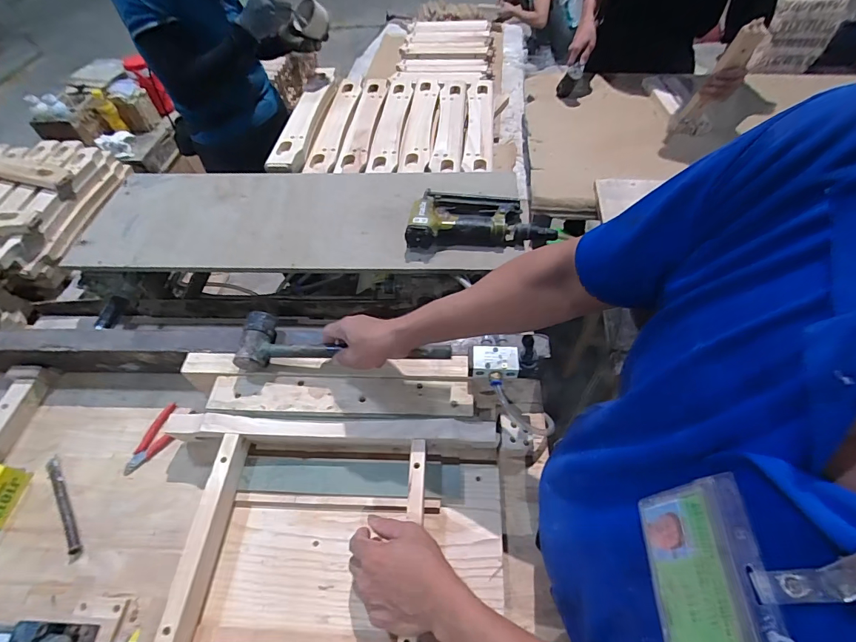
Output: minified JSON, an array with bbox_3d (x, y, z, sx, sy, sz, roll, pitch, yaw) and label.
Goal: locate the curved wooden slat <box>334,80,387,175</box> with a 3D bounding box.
[{"bbox_3d":[-0.166,-0.520,1.102,0.063,0.040,0.447,2,53,4],"label":"curved wooden slat"}]

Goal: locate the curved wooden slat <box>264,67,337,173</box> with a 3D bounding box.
[{"bbox_3d":[-0.312,-0.531,1.084,0.072,0.052,0.482,3,53,5],"label":"curved wooden slat"}]

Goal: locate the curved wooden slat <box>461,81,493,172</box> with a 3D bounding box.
[{"bbox_3d":[0.136,-0.536,1.113,0.069,0.026,0.457,3,53,5],"label":"curved wooden slat"}]

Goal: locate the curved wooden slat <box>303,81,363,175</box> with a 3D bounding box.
[{"bbox_3d":[-0.250,-0.519,1.112,0.085,0.053,0.434,2,53,5],"label":"curved wooden slat"}]

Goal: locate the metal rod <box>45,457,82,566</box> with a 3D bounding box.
[{"bbox_3d":[-0.544,0.276,0.622,0.019,0.010,0.174,-33,58,-21],"label":"metal rod"}]

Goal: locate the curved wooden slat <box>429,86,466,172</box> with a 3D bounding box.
[{"bbox_3d":[0.059,-0.521,1.105,0.071,0.029,0.433,2,53,5],"label":"curved wooden slat"}]

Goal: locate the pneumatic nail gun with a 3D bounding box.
[{"bbox_3d":[0.089,-0.194,0.760,0.256,0.045,0.130,-3,52,1],"label":"pneumatic nail gun"}]

